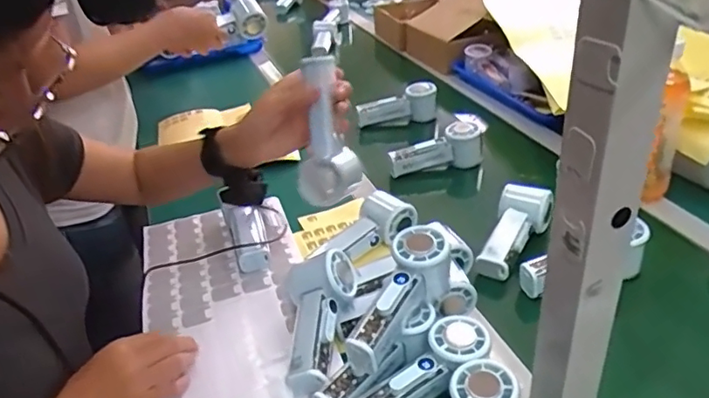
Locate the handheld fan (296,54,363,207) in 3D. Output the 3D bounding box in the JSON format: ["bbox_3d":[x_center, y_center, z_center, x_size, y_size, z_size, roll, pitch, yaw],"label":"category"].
[{"bbox_3d":[-0.030,-0.064,0.586,0.048,0.144,0.072,4,33,14],"label":"handheld fan"}]

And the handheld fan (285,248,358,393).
[{"bbox_3d":[-0.037,0.117,0.589,0.078,0.068,0.165,-4,32,1],"label":"handheld fan"}]

